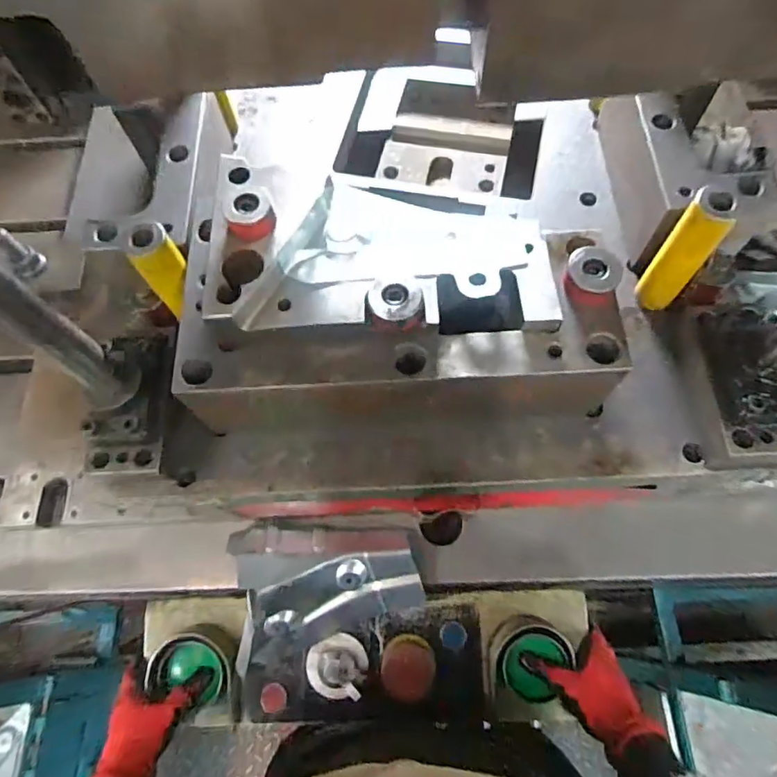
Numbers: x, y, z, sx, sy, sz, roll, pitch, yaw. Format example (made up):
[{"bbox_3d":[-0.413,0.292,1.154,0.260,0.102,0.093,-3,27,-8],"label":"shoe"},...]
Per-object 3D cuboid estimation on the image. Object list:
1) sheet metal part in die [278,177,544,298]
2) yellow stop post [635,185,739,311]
[{"bbox_3d":[0.025,-0.129,0.466,0.212,0.033,0.093,2,67,3],"label":"sheet metal part in die"},{"bbox_3d":[0.276,-0.124,0.508,0.041,0.136,0.032,38,73,17],"label":"yellow stop post"}]

